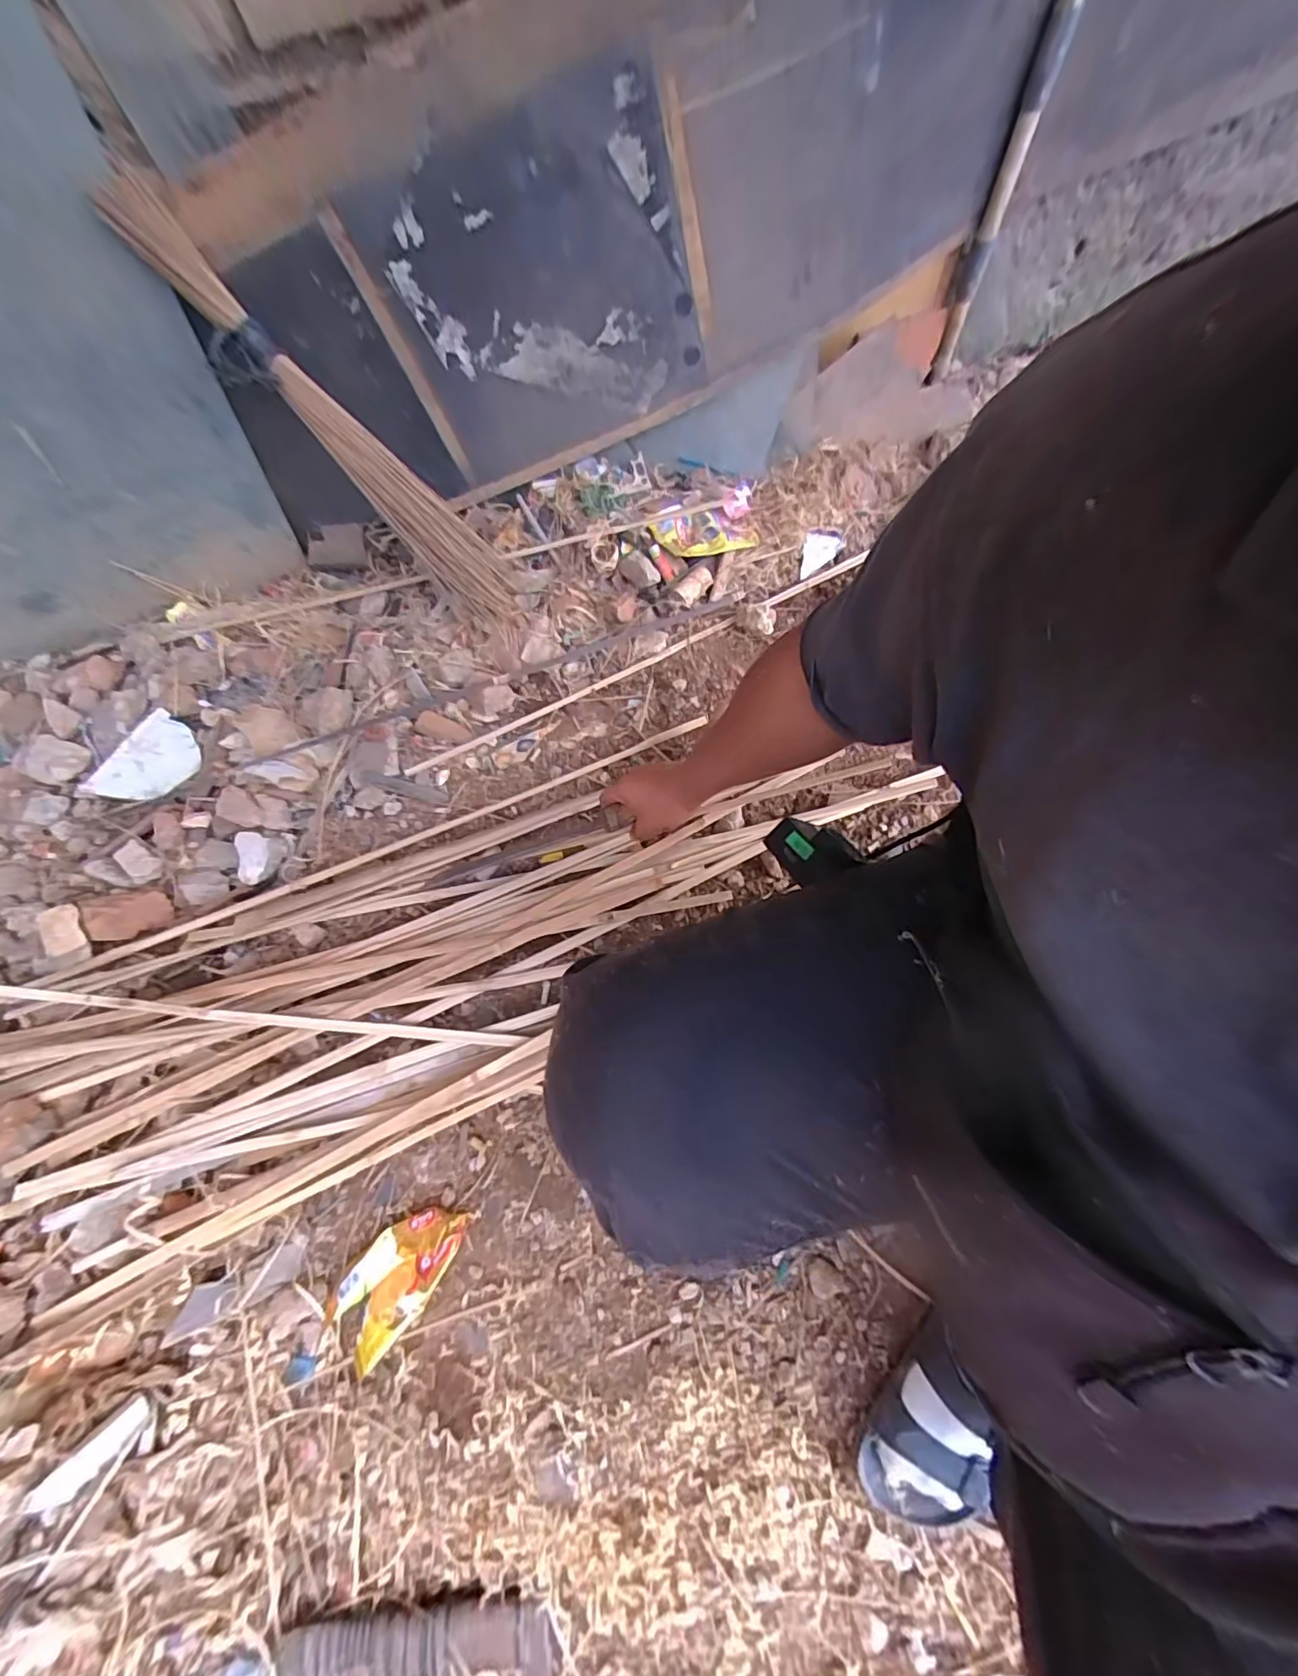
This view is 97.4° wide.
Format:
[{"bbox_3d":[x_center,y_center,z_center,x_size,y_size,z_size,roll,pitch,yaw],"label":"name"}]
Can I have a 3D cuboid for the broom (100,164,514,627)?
[{"bbox_3d":[-0.426,-0.570,0.831,0.634,0.083,0.120,44,68,-25],"label":"broom"}]

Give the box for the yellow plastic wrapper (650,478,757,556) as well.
[{"bbox_3d":[0.095,-0.540,0.981,0.179,0.056,0.128,-9,68,1],"label":"yellow plastic wrapper"}]

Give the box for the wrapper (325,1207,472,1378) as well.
[{"bbox_3d":[-0.268,0.466,0.613,0.083,0.032,0.150,36,71,15],"label":"wrapper"}]

